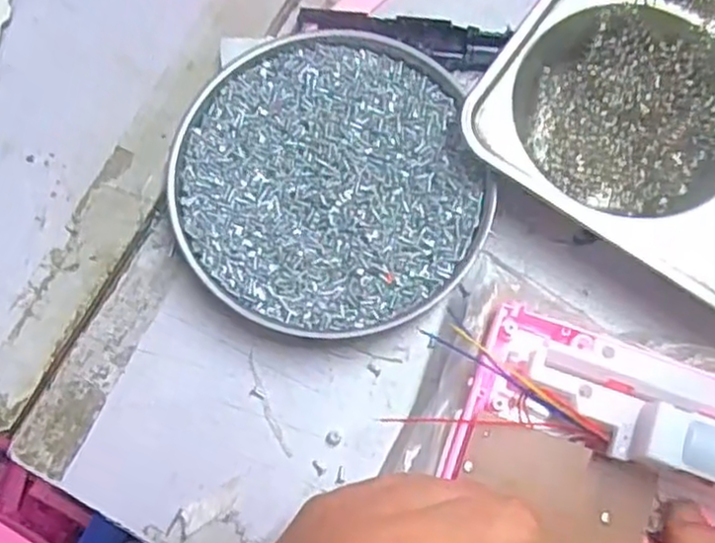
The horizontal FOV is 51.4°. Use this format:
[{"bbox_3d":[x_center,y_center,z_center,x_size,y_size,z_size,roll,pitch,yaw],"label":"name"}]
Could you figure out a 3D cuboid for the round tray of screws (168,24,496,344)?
[{"bbox_3d":[-0.013,-0.040,0.324,0.126,0.017,0.137,0,75,1],"label":"round tray of screws"}]

